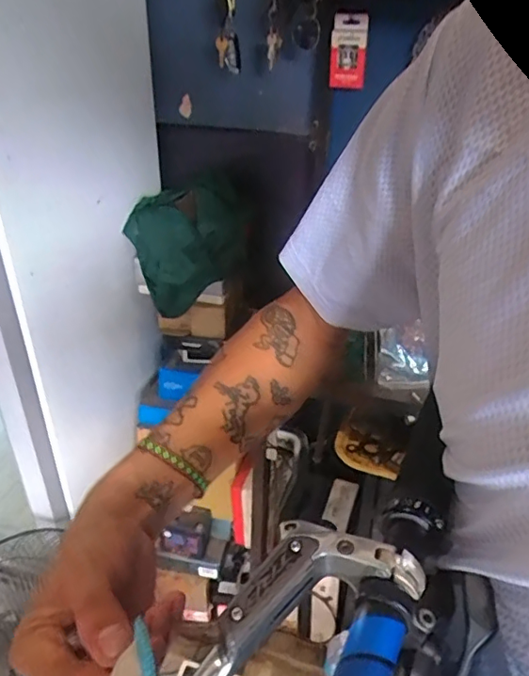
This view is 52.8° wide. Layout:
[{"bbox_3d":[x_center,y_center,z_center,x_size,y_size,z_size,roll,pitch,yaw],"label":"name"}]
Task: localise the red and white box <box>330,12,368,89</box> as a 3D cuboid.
[{"bbox_3d":[0.153,-0.519,0.964,0.064,0.115,0.011,0,30,-2],"label":"red and white box"}]

